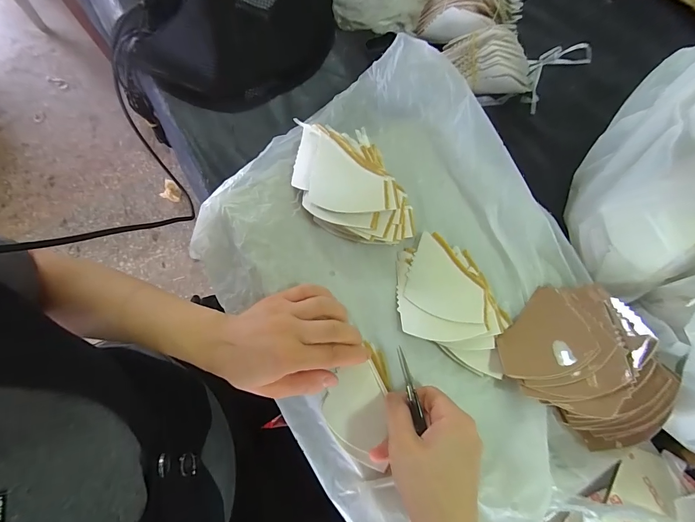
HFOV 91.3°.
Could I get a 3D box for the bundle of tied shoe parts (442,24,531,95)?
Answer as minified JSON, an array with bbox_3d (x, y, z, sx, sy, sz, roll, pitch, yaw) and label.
[{"bbox_3d":[0.179,-0.248,0.423,0.103,0.053,0.066,-5,73,-1],"label":"bundle of tied shoe parts"}]

